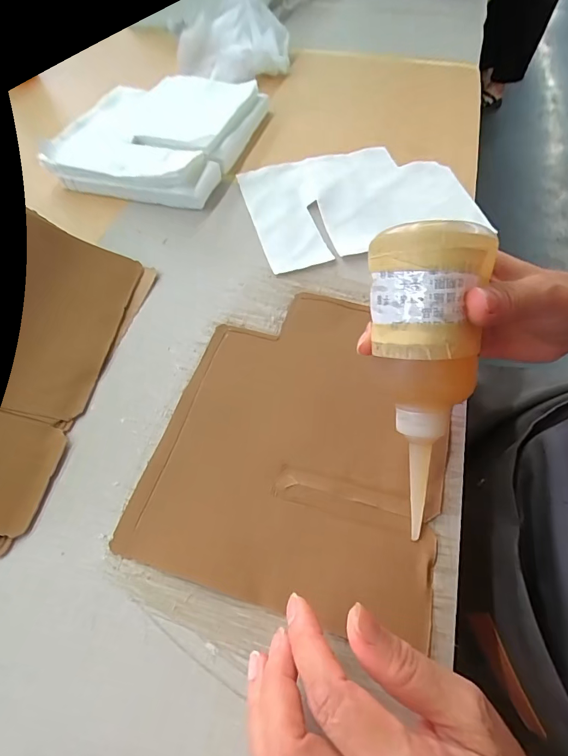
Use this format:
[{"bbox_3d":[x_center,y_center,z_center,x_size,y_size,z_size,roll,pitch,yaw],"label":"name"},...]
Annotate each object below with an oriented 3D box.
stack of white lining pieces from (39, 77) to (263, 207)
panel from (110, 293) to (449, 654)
[{"bbox_3d":[-0.149,-0.302,0.504,0.200,0.043,0.234,14,58,9],"label":"stack of white lining pieces"},{"bbox_3d":[0.016,0.033,0.297,0.191,0.006,0.234,13,58,10],"label":"panel"}]

